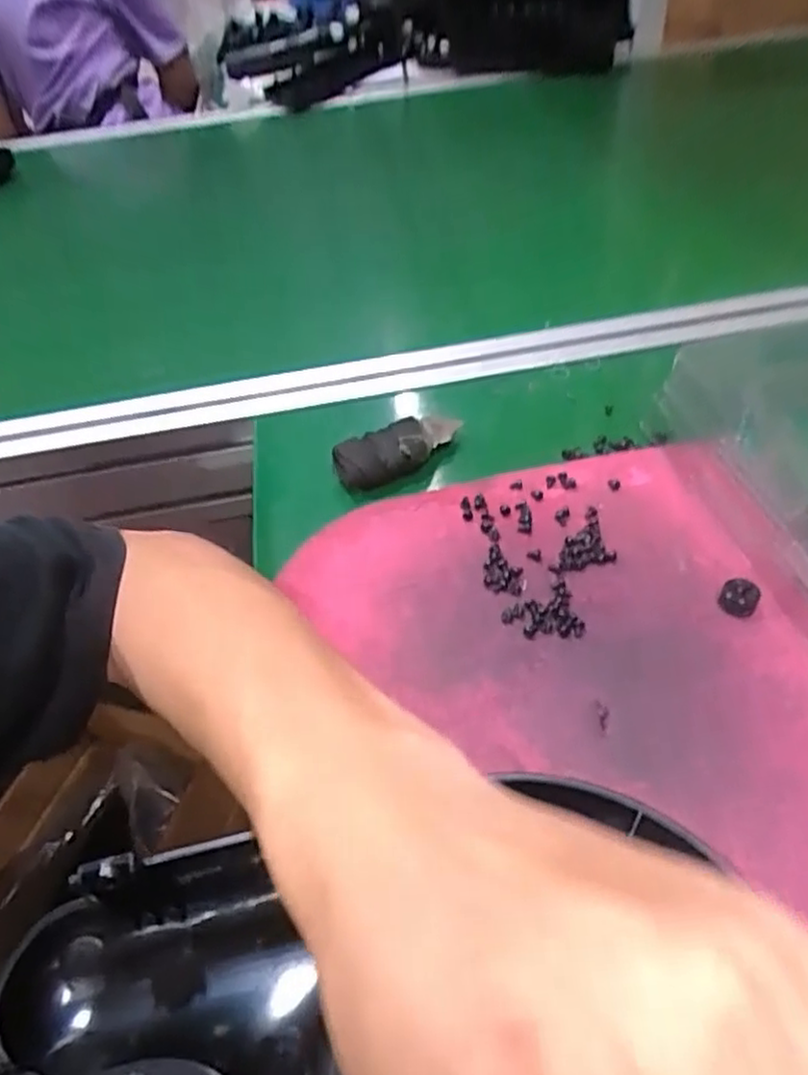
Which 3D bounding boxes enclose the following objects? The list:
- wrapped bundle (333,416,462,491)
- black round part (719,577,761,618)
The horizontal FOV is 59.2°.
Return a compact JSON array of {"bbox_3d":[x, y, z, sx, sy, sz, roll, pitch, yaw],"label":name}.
[{"bbox_3d":[-0.003,-0.047,0.386,0.069,0.019,0.033,-22,49,-15],"label":"wrapped bundle"},{"bbox_3d":[0.139,0.025,0.294,0.015,0.007,0.014,-3,47,3],"label":"black round part"}]

